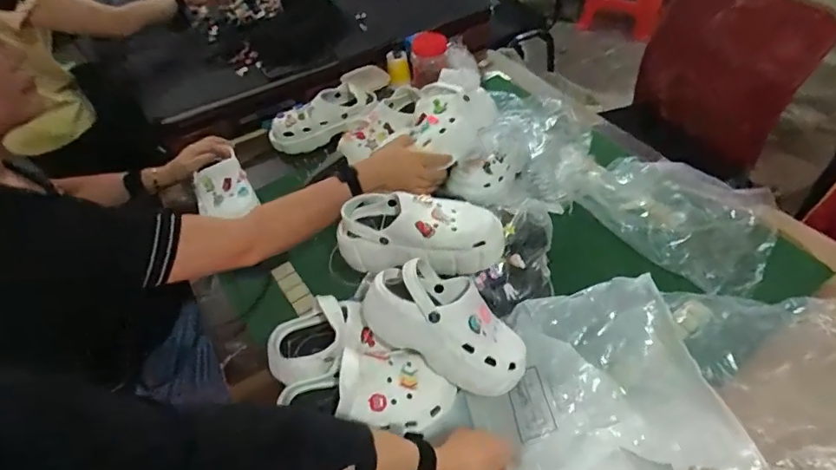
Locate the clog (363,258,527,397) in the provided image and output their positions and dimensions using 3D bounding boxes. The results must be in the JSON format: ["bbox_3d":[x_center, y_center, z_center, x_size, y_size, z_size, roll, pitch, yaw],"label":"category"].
[{"bbox_3d":[0.045,0.123,0.687,0.229,0.115,0.125,20,53,19],"label":"clog"}]

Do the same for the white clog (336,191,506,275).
[{"bbox_3d":[0.001,0.006,0.745,0.253,0.084,0.133,2,50,4],"label":"white clog"}]

